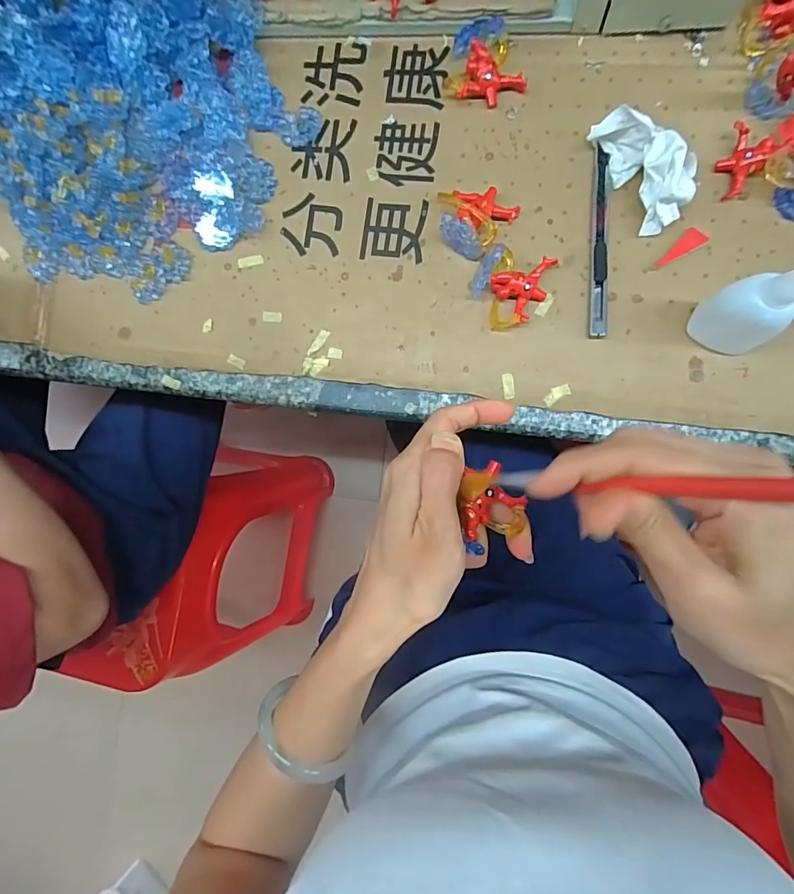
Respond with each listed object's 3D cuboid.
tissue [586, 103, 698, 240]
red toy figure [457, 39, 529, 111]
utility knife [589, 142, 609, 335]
[{"bbox_3d":[0.172,-0.193,0.308,0.042,0.041,0.083,-27,85,7],"label":"tissue"},{"bbox_3d":[0.072,-0.270,0.338,0.046,0.017,0.033,21,92,9],"label":"red toy figure"},{"bbox_3d":[0.147,-0.147,0.329,0.012,0.008,0.138,3,89,9],"label":"utility knife"}]

